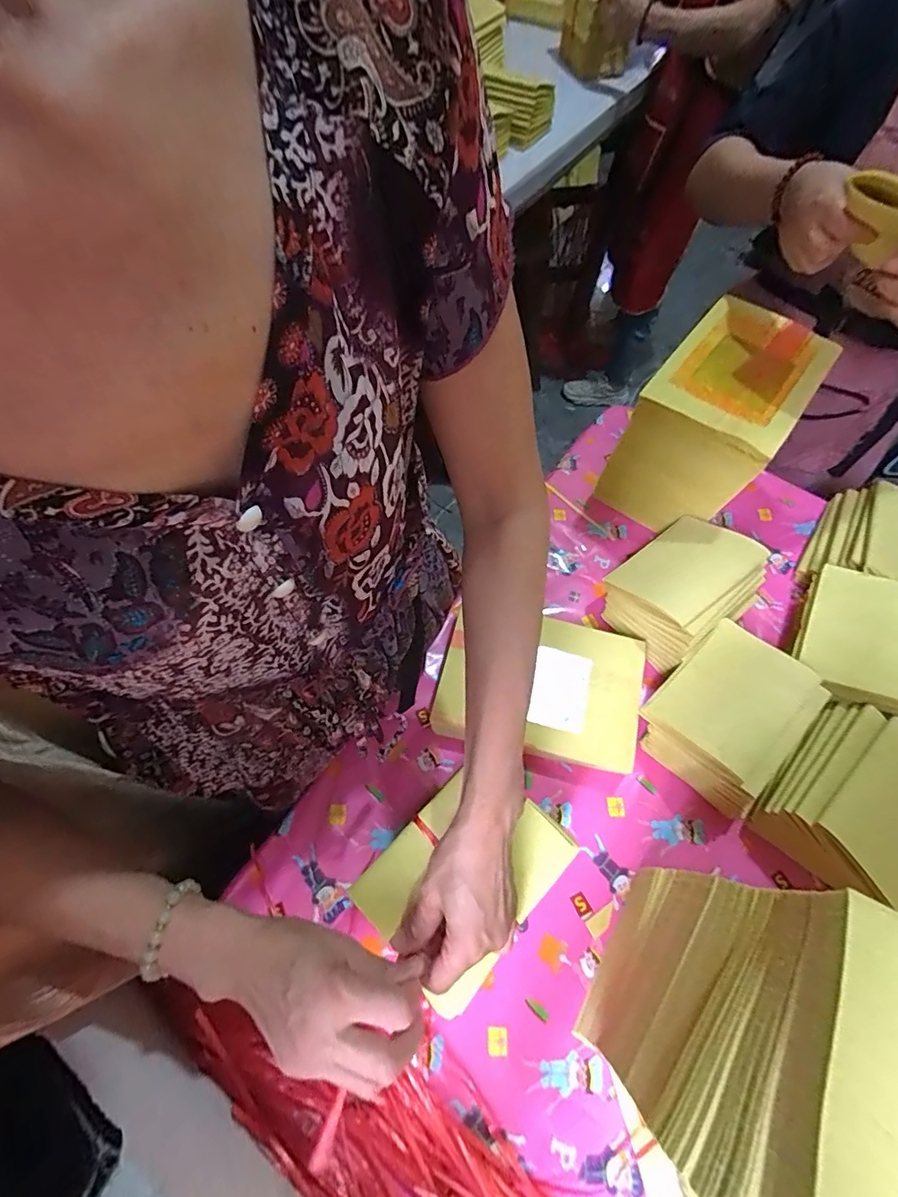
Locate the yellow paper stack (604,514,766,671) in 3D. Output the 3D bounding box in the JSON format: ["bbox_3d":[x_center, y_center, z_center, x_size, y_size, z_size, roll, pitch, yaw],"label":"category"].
[{"bbox_3d":[0.291,-0.018,0.619,0.177,0.115,0.135,-33,68,-16],"label":"yellow paper stack"}]

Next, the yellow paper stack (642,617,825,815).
[{"bbox_3d":[0.317,0.130,0.573,0.133,0.103,0.167,40,69,18],"label":"yellow paper stack"}]

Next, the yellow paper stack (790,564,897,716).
[{"bbox_3d":[0.492,0.044,0.586,0.127,0.023,0.169,20,65,28],"label":"yellow paper stack"}]

